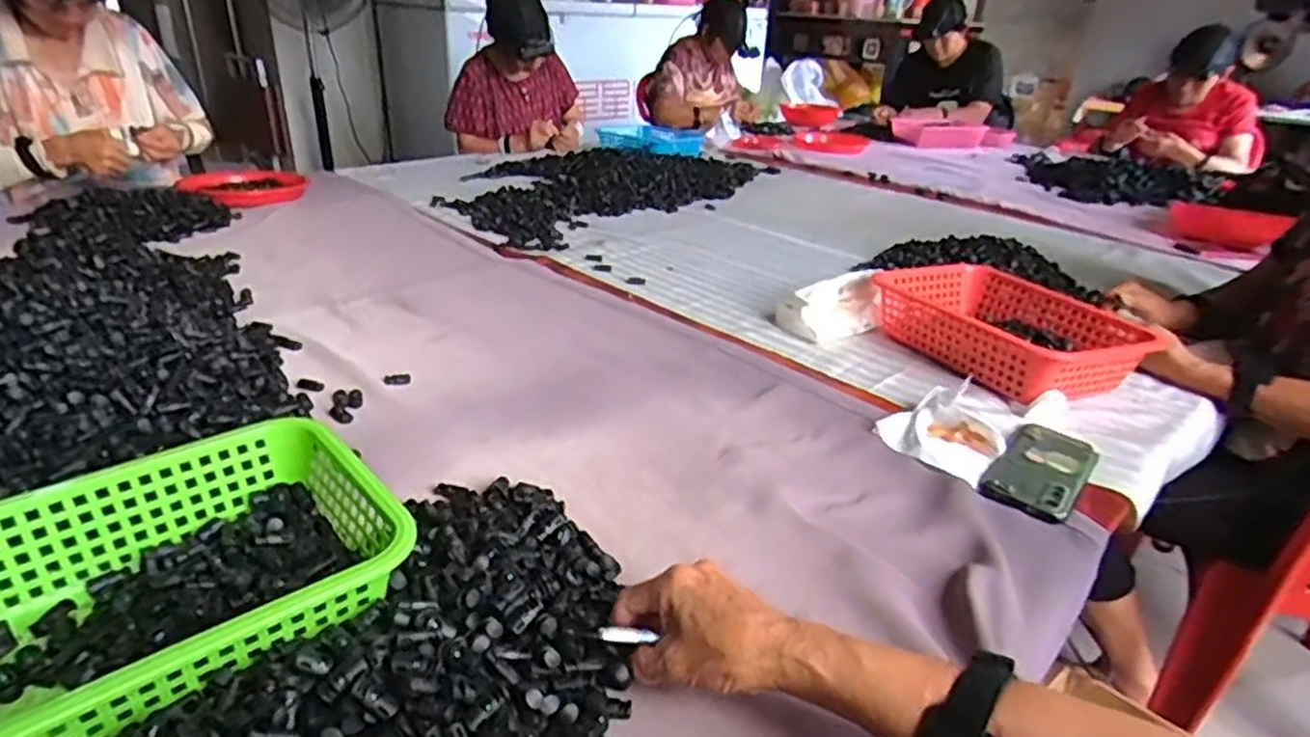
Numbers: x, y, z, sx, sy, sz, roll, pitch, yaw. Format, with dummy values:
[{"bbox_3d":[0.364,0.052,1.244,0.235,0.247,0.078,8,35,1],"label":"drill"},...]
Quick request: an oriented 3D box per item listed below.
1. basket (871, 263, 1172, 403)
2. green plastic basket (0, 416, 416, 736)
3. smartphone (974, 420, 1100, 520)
[{"bbox_3d":[0.455,-0.054,0.959,0.247,0.075,0.302,-9,27,-23],"label":"basket"},{"bbox_3d":[-0.328,0.142,0.469,0.287,0.078,0.199,-19,32,-39],"label":"green plastic basket"},{"bbox_3d":[0.382,0.093,0.725,0.076,0.007,0.169,20,30,34],"label":"smartphone"}]

